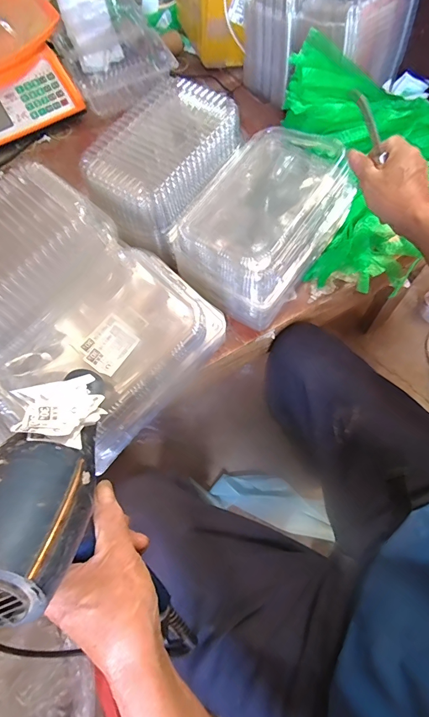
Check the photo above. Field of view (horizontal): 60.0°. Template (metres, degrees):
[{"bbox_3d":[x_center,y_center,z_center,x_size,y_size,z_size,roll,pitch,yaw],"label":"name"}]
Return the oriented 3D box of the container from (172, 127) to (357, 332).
[{"bbox_3d":[0.071,-0.205,0.562,0.183,0.105,0.260,31,71,12],"label":"container"}]

